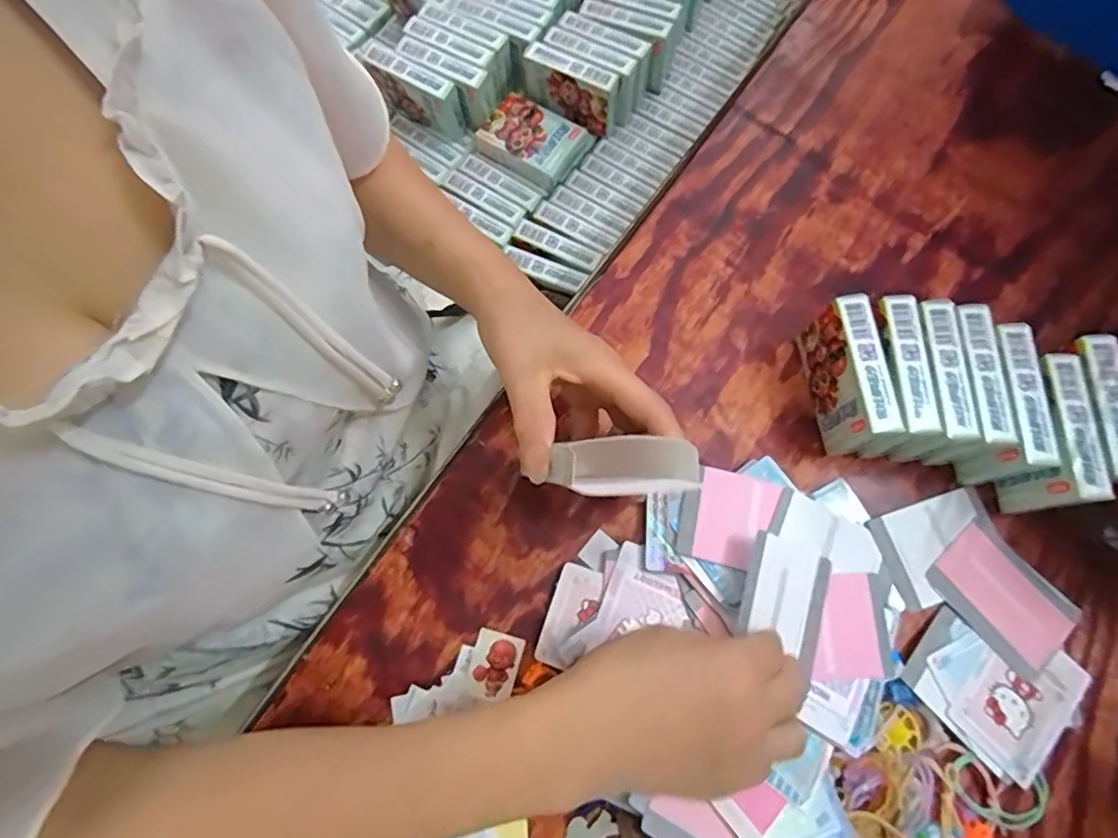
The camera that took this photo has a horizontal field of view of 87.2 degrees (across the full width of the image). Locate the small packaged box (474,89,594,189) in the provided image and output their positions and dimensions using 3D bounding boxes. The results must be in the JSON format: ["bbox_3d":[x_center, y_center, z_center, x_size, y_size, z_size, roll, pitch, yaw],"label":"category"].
[{"bbox_3d":[-0.028,-0.278,0.583,0.094,0.026,0.073,33,76,8],"label":"small packaged box"}]

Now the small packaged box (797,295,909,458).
[{"bbox_3d":[0.192,-0.026,0.396,0.023,0.066,0.090,-7,74,-3],"label":"small packaged box"}]

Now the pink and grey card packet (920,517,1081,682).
[{"bbox_3d":[0.293,0.118,0.390,0.062,0.004,0.087,-40,78,-11],"label":"pink and grey card packet"}]

